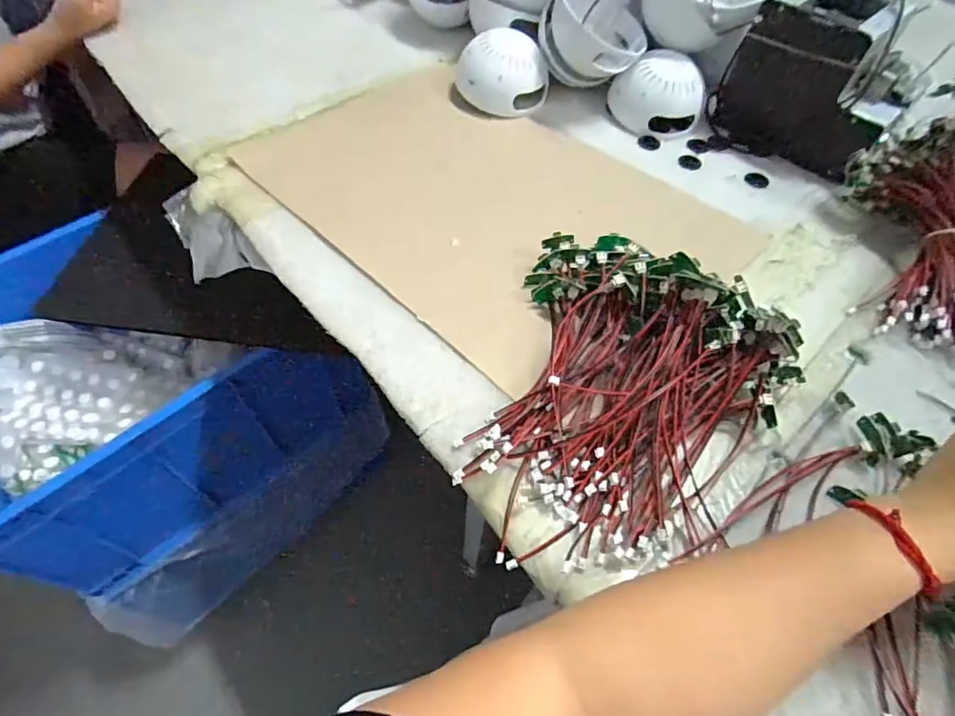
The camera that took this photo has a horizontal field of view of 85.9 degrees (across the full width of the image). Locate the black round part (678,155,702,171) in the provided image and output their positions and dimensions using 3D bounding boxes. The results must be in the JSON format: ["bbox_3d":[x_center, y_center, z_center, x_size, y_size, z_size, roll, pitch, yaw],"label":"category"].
[{"bbox_3d":[0.249,-0.229,0.601,0.026,0.006,0.026,1,59,-2],"label":"black round part"}]

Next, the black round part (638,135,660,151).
[{"bbox_3d":[0.207,-0.259,0.618,0.026,0.005,0.024,7,65,11],"label":"black round part"}]

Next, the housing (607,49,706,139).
[{"bbox_3d":[0.223,-0.316,0.620,0.107,0.078,0.079,-6,56,-6],"label":"housing"}]

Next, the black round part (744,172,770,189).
[{"bbox_3d":[0.318,-0.203,0.583,0.027,0.004,0.027,1,59,-2],"label":"black round part"}]

